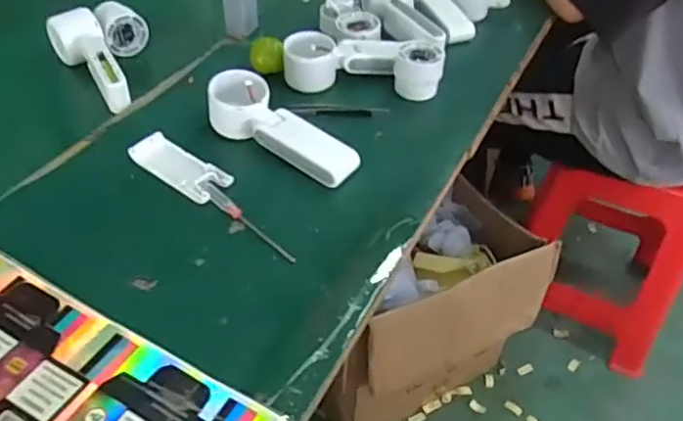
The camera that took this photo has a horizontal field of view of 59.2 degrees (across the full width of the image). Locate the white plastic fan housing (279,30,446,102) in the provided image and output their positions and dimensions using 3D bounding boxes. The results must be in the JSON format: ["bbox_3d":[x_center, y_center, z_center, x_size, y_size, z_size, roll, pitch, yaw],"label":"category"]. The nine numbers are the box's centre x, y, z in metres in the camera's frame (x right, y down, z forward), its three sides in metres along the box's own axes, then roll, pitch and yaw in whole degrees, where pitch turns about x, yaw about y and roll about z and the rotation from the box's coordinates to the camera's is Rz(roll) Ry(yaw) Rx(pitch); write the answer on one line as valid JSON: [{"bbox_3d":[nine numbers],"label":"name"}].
[{"bbox_3d":[0.024,-0.168,0.684,0.177,0.045,0.068,6,44,3],"label":"white plastic fan housing"}]

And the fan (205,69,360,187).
[{"bbox_3d":[-0.061,-0.077,0.595,0.166,0.054,0.052,33,50,9],"label":"fan"}]

